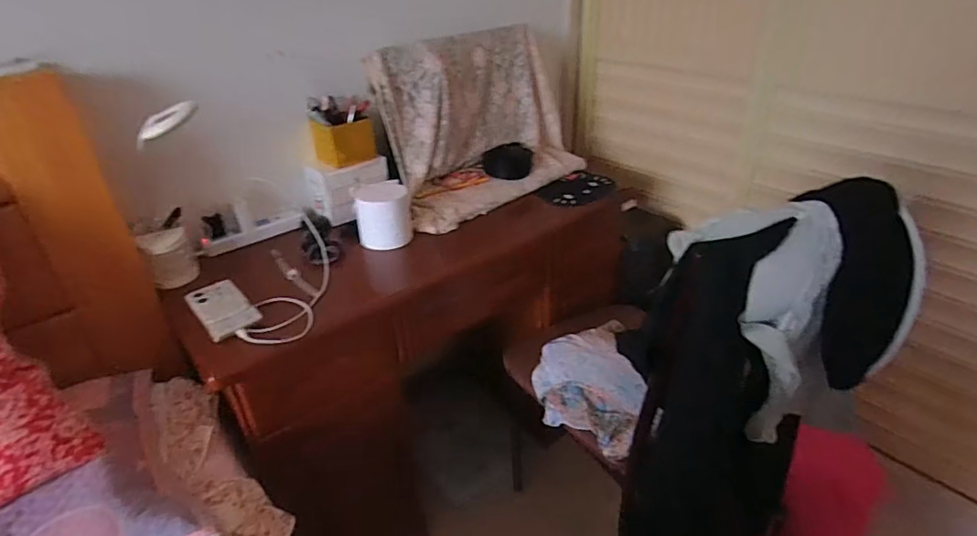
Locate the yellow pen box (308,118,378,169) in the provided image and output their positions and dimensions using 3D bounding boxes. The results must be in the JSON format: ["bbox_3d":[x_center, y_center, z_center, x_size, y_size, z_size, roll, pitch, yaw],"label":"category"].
[{"bbox_3d":[-0.317,-0.283,1.161,0.105,0.088,0.095,-23,37,-30],"label":"yellow pen box"}]

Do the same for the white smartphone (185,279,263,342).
[{"bbox_3d":[-0.443,0.065,0.881,0.080,0.013,0.170,-25,39,-32],"label":"white smartphone"}]

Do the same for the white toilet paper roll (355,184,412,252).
[{"bbox_3d":[-0.212,-0.105,1.078,0.104,0.107,0.095,-1,32,1],"label":"white toilet paper roll"}]

